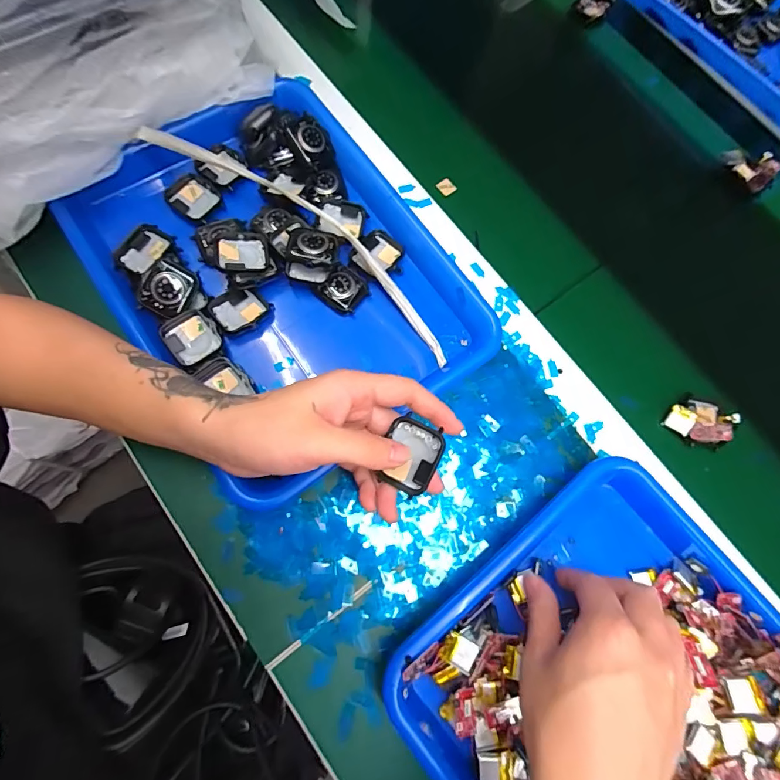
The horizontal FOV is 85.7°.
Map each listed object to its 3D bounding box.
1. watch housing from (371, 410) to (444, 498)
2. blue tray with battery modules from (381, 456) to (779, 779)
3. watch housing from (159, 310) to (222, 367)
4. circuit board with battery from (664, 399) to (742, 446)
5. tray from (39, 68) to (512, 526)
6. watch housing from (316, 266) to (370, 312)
[{"bbox_3d":[0.015,0.044,0.271,0.033,0.010,0.043,17,90,20],"label":"watch housing"},{"bbox_3d":[0.189,0.240,0.273,0.264,0.064,0.342,-41,81,-14],"label":"blue tray with battery modules"},{"bbox_3d":[-0.157,-0.040,0.334,0.039,0.010,0.041,-31,79,-12],"label":"watch housing"},{"bbox_3d":[0.269,0.028,0.363,0.047,0.023,0.041,-17,76,-9],"label":"circuit board with battery"},{"bbox_3d":[-0.095,-0.101,0.369,0.258,0.058,0.326,-33,78,-9],"label":"tray"},{"bbox_3d":[-0.039,-0.086,0.360,0.031,0.012,0.033,41,75,7],"label":"watch housing"}]

